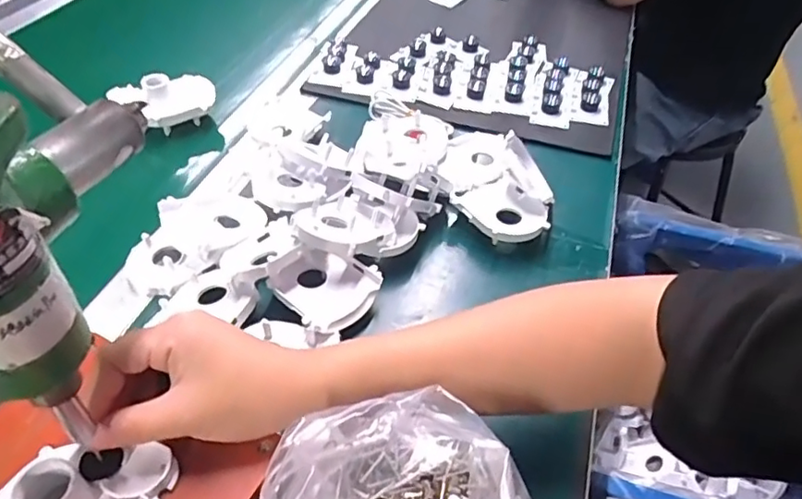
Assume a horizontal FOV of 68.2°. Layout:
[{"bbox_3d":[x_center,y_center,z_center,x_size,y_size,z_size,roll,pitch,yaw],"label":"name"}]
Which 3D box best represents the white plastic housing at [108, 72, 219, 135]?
[{"bbox_3d":[-0.250,-0.157,0.628,0.103,0.048,0.048,-15,47,-18],"label":"white plastic housing"}]

